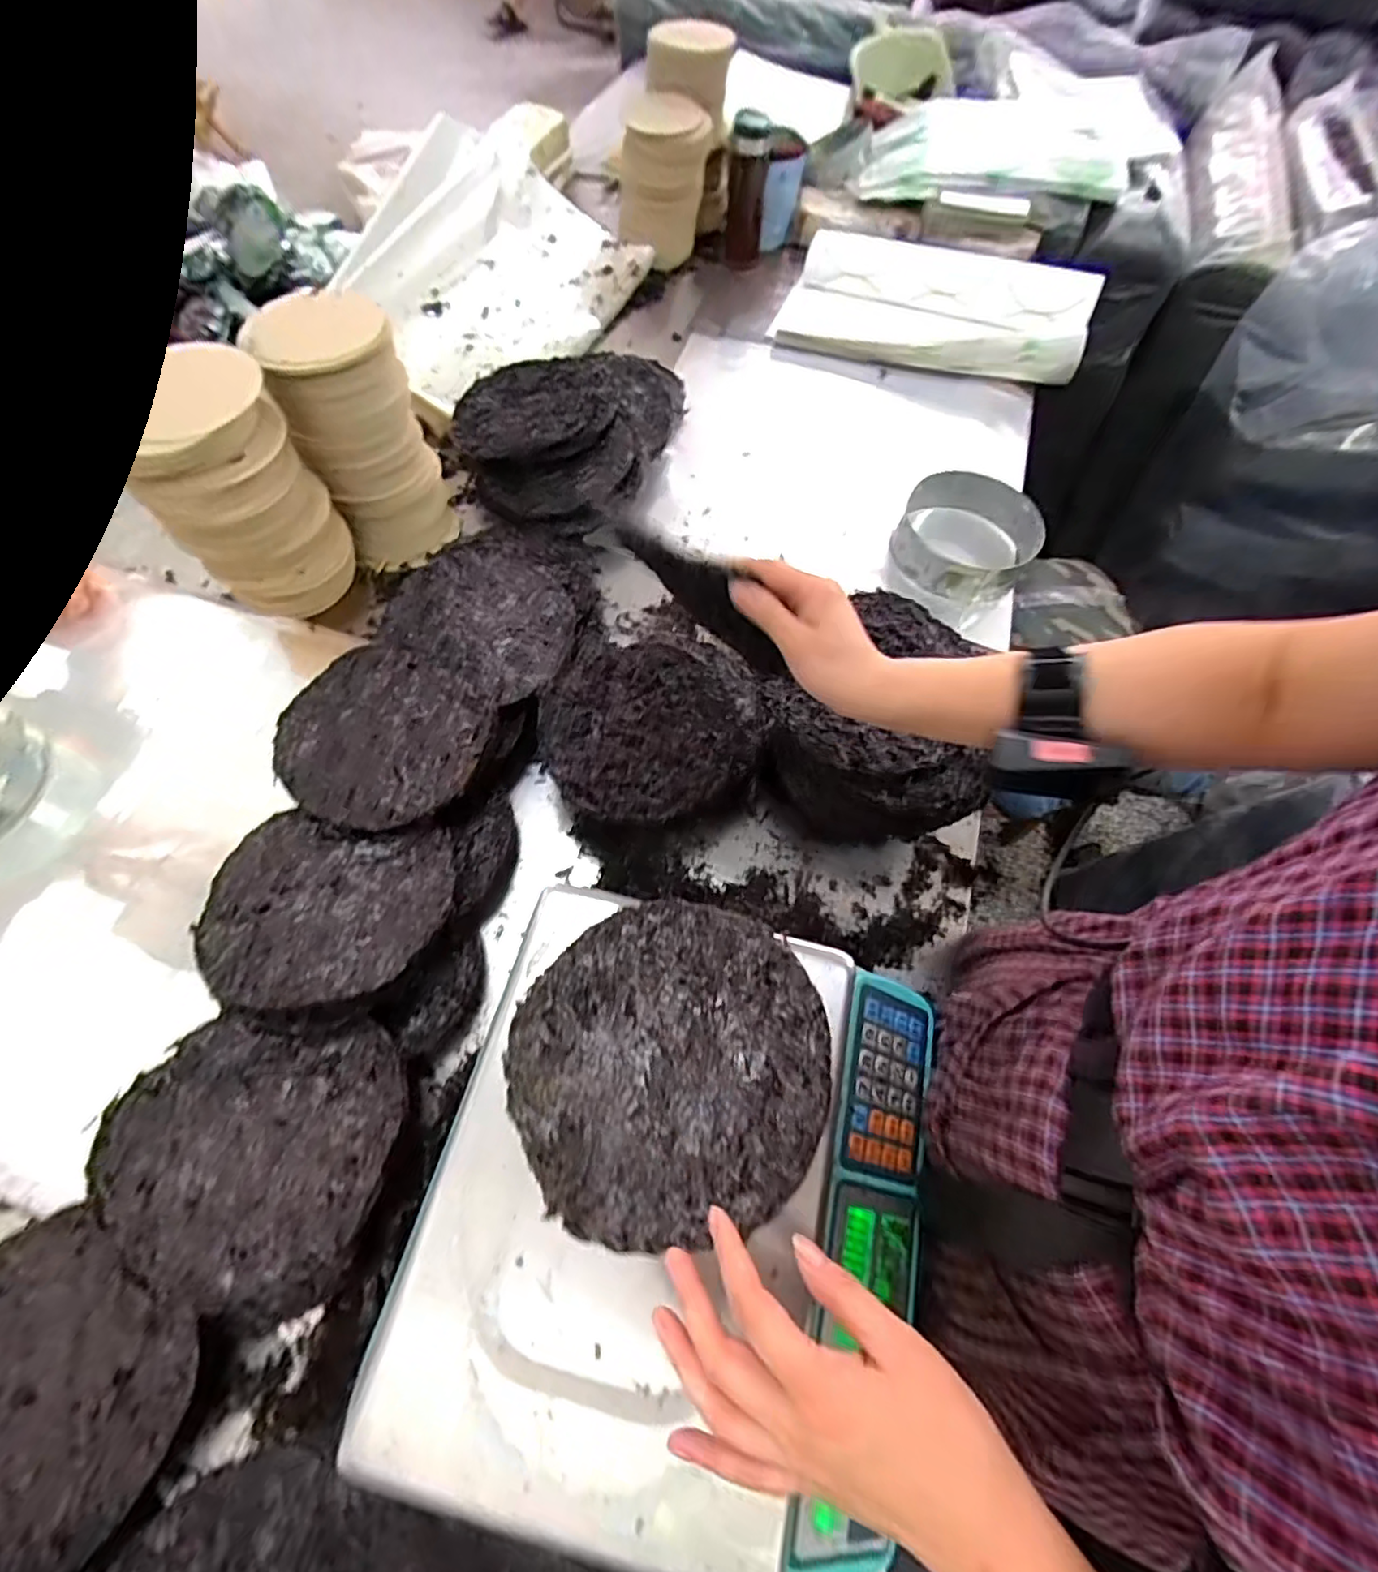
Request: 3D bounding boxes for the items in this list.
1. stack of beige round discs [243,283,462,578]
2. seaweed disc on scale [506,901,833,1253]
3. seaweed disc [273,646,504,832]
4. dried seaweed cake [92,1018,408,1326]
[{"bbox_3d":[-0.383,-0.407,0.749,0.141,0.257,0.151,-24,67,-13],"label":"stack of beige round discs"},{"bbox_3d":[-0.011,0.172,0.399,0.189,0.011,0.198,1,64,-2],"label":"seaweed disc on scale"},{"bbox_3d":[-0.296,-0.050,0.605,0.194,0.010,0.179,1,64,-2],"label":"seaweed disc"},{"bbox_3d":[-0.328,0.280,0.469,0.203,0.019,0.186,2,63,-1],"label":"dried seaweed cake"}]

